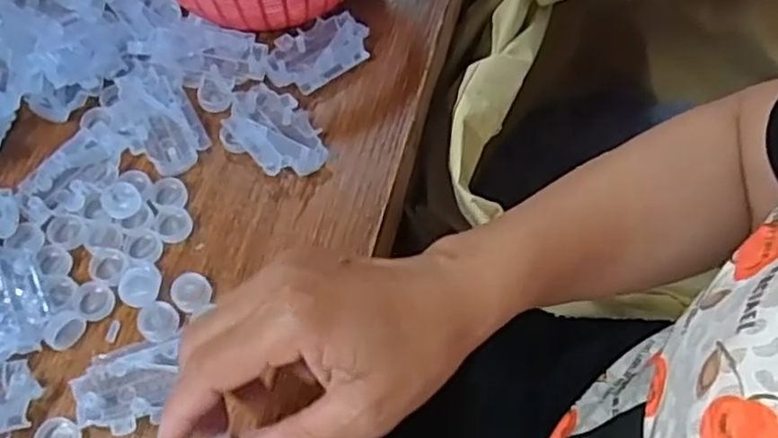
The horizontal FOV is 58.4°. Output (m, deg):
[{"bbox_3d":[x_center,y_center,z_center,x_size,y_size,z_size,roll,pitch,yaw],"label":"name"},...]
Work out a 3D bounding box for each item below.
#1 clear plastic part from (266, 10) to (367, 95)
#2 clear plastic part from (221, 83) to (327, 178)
[{"bbox_3d":[-0.047,-0.108,0.450,0.069,0.013,0.043,-33,66,-15],"label":"clear plastic part"},{"bbox_3d":[-0.067,-0.053,0.415,0.069,0.018,0.047,33,67,17],"label":"clear plastic part"}]

